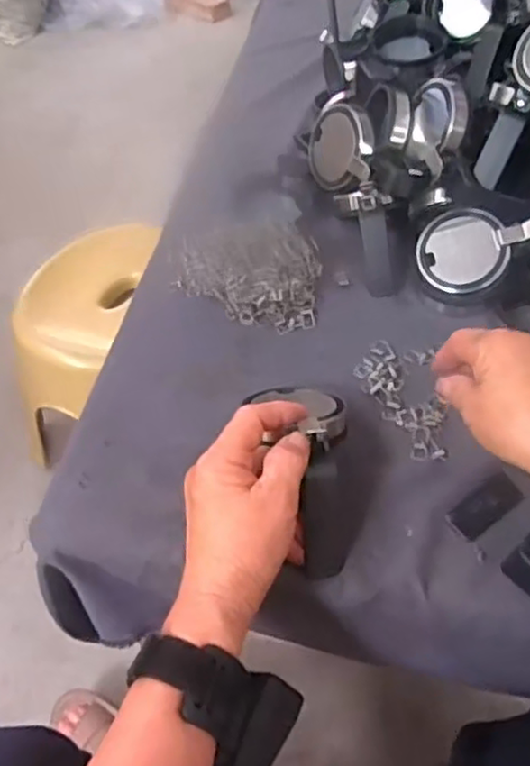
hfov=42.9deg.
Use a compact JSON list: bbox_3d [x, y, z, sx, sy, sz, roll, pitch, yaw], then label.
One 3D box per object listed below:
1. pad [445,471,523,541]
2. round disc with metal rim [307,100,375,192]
[{"bbox_3d":[0.144,0.079,0.438,0.061,0.005,0.022,-31,56,-25],"label":"pad"},{"bbox_3d":[0.064,-0.207,0.590,0.013,0.070,0.069,-6,6,-35],"label":"round disc with metal rim"}]

